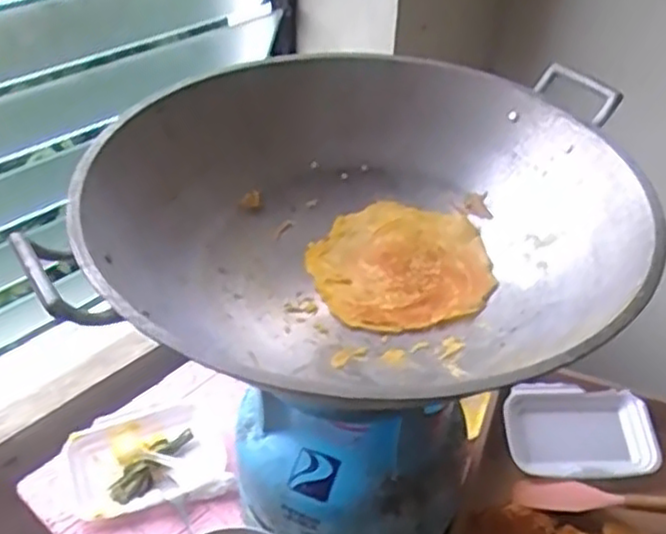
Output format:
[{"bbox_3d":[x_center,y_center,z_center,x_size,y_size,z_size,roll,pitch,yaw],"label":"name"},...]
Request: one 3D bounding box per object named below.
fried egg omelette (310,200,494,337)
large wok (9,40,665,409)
[{"bbox_3d":[0.062,-0.006,0.686,0.161,0.019,0.169,2,39,-1],"label":"fried egg omelette"},{"bbox_3d":[0.025,-0.033,0.637,0.448,0.122,0.458,9,39,7],"label":"large wok"}]

